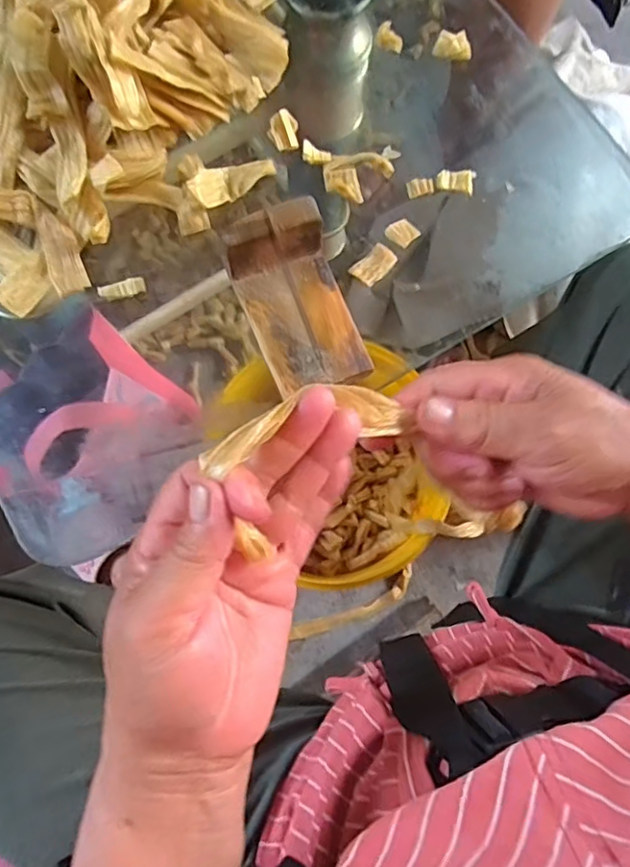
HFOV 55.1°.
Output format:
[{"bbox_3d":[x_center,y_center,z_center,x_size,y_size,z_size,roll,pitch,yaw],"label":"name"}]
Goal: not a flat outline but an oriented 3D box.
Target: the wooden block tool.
[{"bbox_3d":[-0.011,-0.082,0.371,0.063,0.044,0.103,-22,77,-5],"label":"wooden block tool"}]

